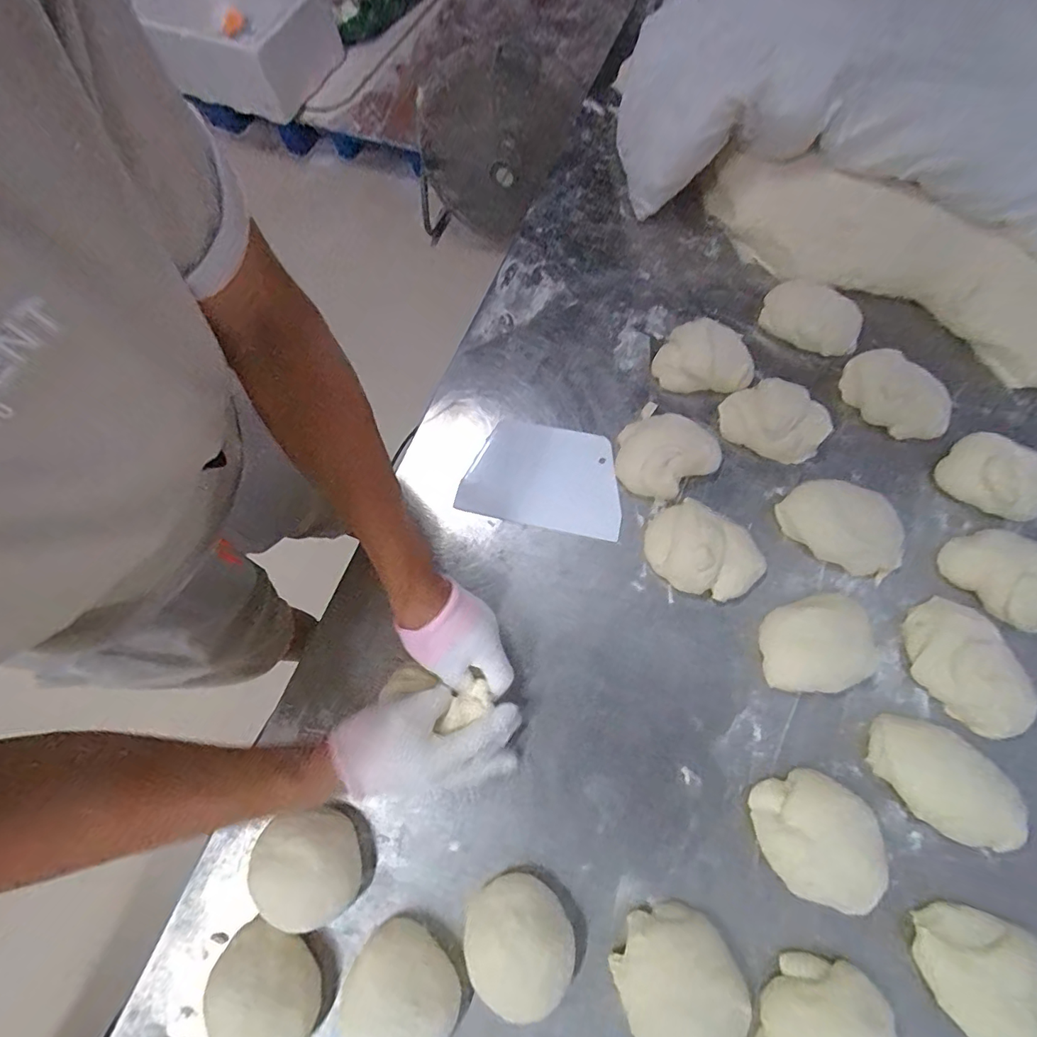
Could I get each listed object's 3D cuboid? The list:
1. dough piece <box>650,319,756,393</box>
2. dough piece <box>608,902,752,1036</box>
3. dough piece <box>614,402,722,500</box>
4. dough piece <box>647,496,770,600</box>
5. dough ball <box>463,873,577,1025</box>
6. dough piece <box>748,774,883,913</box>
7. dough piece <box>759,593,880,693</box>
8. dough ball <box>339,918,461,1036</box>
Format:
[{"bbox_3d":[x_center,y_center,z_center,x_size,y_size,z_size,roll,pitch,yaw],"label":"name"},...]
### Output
[{"bbox_3d":[0.226,-0.200,0.601,0.114,0.036,0.091,7,71,4],"label":"dough piece"},{"bbox_3d":[0.134,0.390,0.404,0.095,0.048,0.108,-29,76,-6],"label":"dough piece"},{"bbox_3d":[0.167,-0.076,0.554,0.107,0.058,0.108,0,75,2],"label":"dough piece"},{"bbox_3d":[0.200,0.034,0.528,0.121,0.039,0.097,42,77,14],"label":"dough piece"},{"bbox_3d":[0.001,0.358,0.413,0.090,0.057,0.091,0,75,2],"label":"dough ball"},{"bbox_3d":[0.271,0.292,0.439,0.093,0.032,0.108,-14,75,-2],"label":"dough piece"},{"bbox_3d":[0.306,0.127,0.497,0.117,0.037,0.092,-12,71,-3],"label":"dough piece"},{"bbox_3d":[-0.102,0.400,0.403,0.089,0.046,0.095,0,75,2],"label":"dough ball"}]

